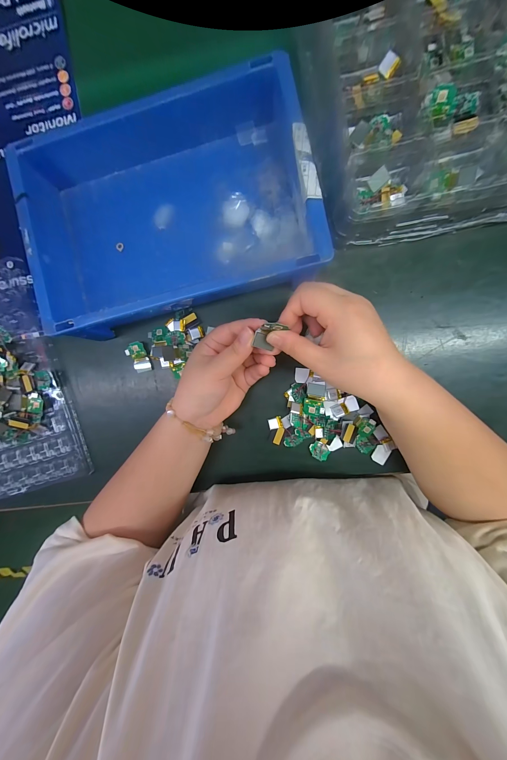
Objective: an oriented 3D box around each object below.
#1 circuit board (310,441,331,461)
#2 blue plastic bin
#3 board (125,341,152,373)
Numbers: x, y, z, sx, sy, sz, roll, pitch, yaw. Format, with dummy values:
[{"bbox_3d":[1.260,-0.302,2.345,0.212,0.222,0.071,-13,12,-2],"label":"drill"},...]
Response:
[{"bbox_3d":[0.083,0.089,0.319,0.021,0.005,0.024,-34,89,5],"label":"circuit board"},{"bbox_3d":[-0.093,-0.185,0.289,0.303,0.074,0.201,-17,91,5],"label":"blue plastic bin"},{"bbox_3d":[-0.146,-0.028,0.328,0.024,0.010,0.038,-26,90,5],"label":"board"}]

